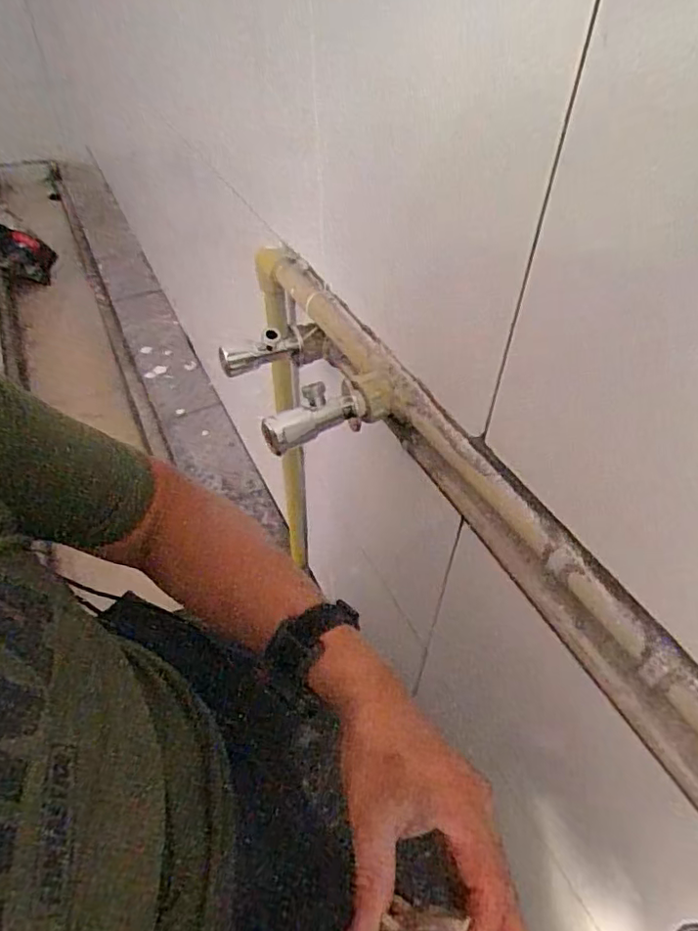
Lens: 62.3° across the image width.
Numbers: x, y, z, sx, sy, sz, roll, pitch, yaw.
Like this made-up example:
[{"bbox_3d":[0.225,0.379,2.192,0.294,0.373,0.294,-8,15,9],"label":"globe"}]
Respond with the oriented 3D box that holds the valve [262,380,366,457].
[{"bbox_3d":[-0.029,-0.043,0.473,0.085,0.040,0.035,-23,49,-24],"label":"valve"}]

